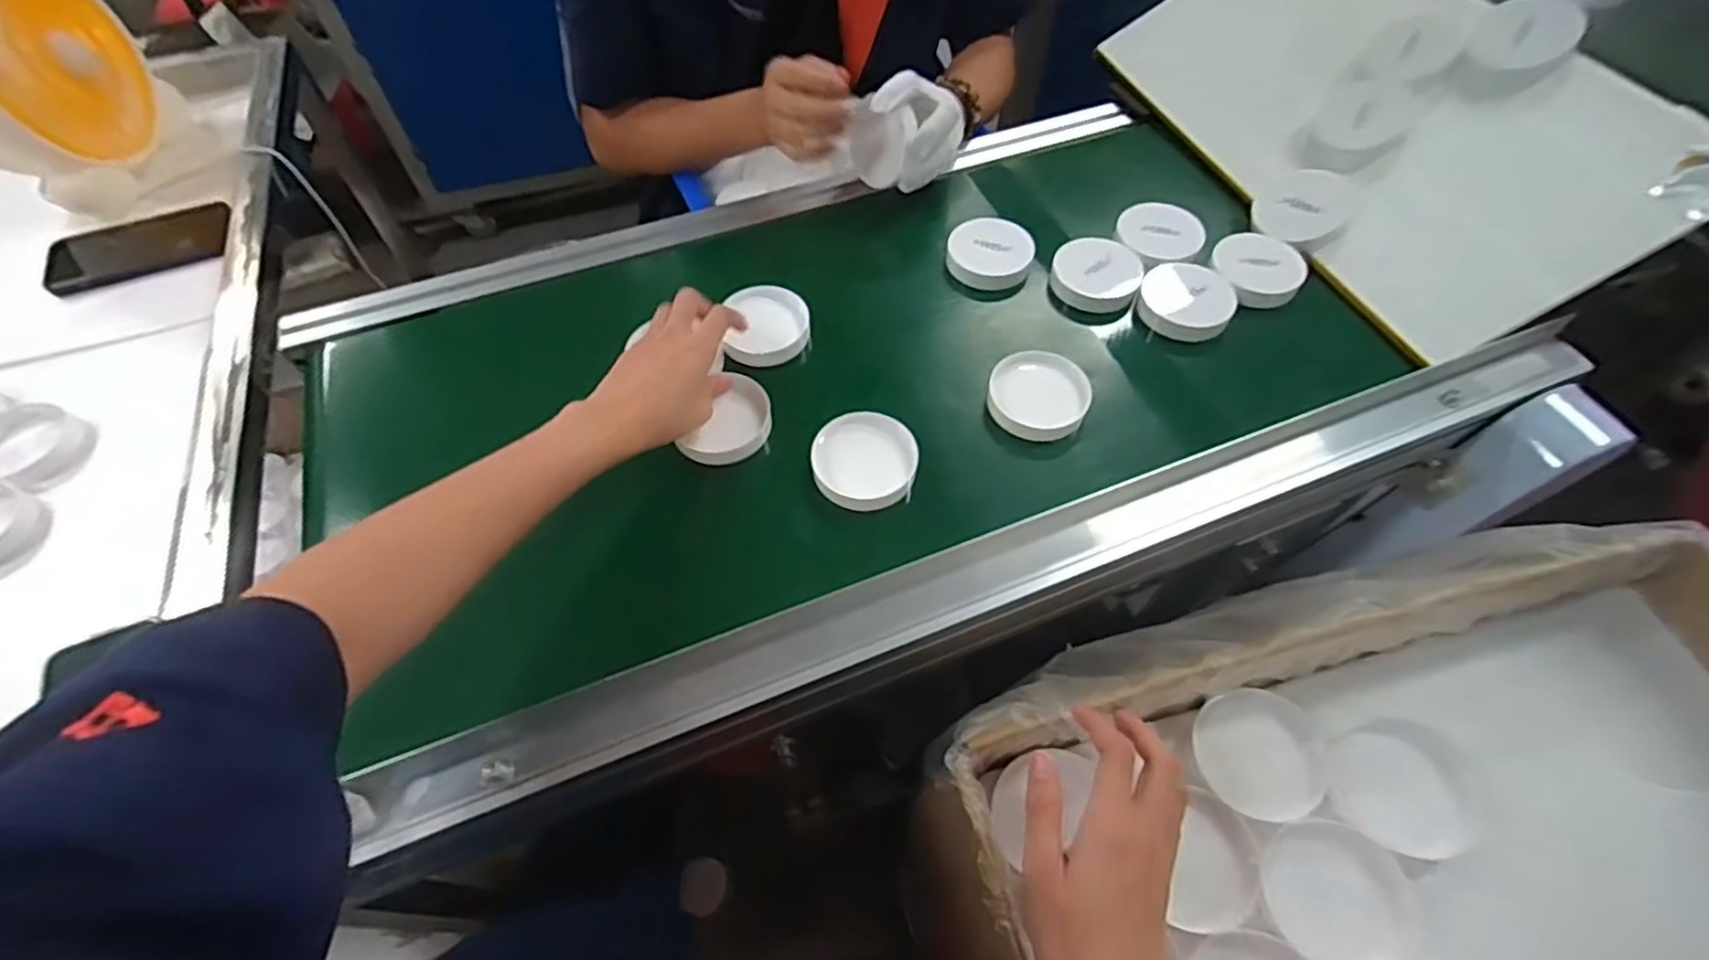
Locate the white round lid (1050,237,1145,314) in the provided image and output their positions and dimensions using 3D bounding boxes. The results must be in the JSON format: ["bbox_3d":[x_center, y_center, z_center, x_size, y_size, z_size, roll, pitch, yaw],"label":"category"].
[{"bbox_3d":[0.217,-0.185,0.647,0.075,0.022,0.075,0,57,0],"label":"white round lid"}]

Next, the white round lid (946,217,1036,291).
[{"bbox_3d":[0.127,-0.211,0.670,0.076,0.021,0.076,0,57,0],"label":"white round lid"}]

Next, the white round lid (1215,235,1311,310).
[{"bbox_3d":[0.356,-0.187,0.635,0.077,0.012,0.078,0,57,0],"label":"white round lid"}]

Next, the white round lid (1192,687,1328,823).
[{"bbox_3d":[0.254,0.171,0.452,0.074,0.013,0.072,15,59,10],"label":"white round lid"}]

